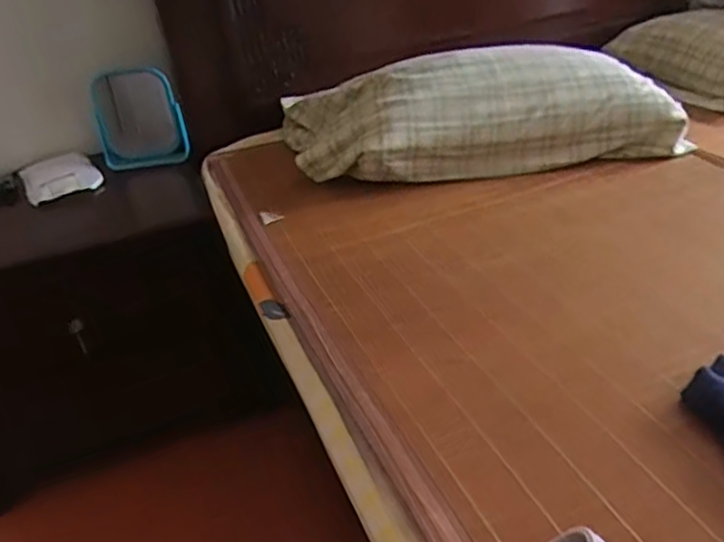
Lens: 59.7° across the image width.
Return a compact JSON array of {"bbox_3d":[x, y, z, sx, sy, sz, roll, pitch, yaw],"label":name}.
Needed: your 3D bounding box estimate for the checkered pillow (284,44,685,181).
[{"bbox_3d":[0.188,-0.290,1.121,0.647,0.150,0.306,-8,33,-3],"label":"checkered pillow"}]

